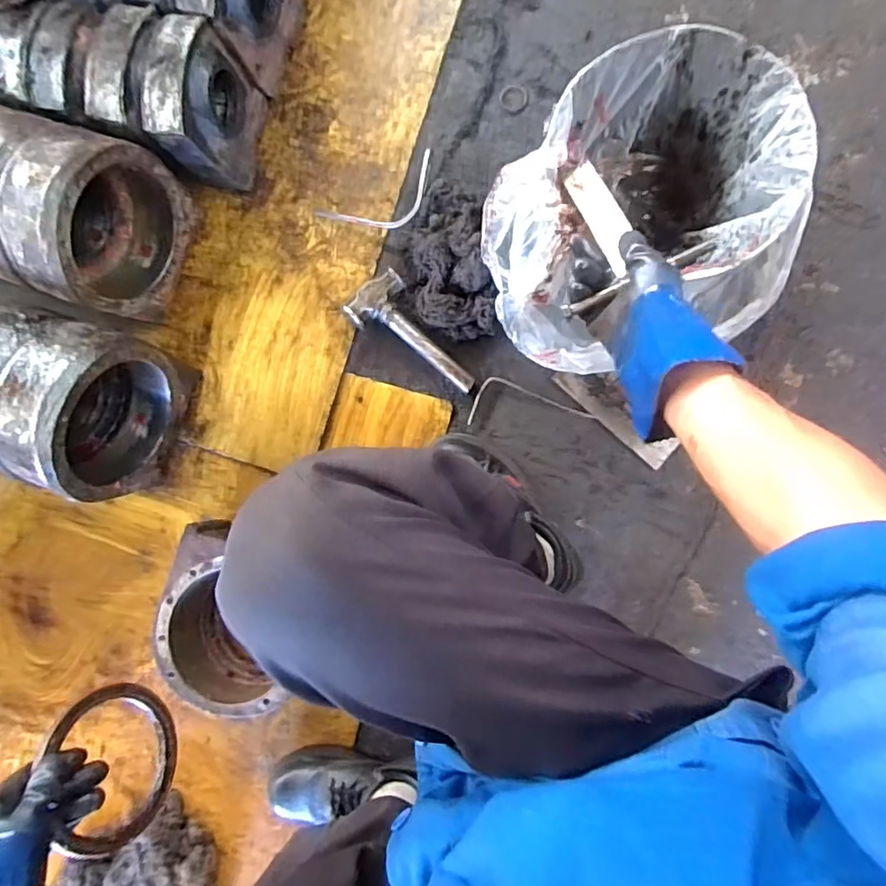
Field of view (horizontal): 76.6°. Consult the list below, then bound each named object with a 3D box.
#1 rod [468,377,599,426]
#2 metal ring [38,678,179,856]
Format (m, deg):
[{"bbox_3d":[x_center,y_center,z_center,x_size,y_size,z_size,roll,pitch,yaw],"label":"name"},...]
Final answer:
[{"bbox_3d":[0.130,-0.066,0.832,0.187,0.009,0.069,-3,86,8],"label":"rod"},{"bbox_3d":[-0.344,0.340,0.593,0.023,0.147,0.159,-17,87,20],"label":"metal ring"}]

